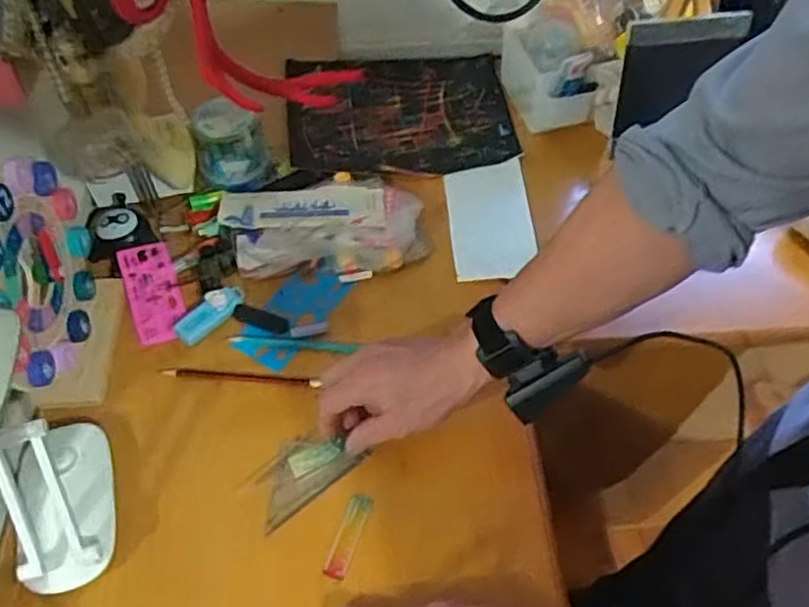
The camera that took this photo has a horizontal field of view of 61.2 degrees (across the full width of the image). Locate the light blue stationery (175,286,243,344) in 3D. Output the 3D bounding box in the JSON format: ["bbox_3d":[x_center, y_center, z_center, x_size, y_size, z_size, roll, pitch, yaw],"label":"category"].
[{"bbox_3d":[-0.191,0.008,0.670,0.028,0.017,0.072,39,63,24],"label":"light blue stationery"}]

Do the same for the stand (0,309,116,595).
[{"bbox_3d":[-0.273,0.104,0.481,0.066,0.224,0.144,-17,56,-12],"label":"stand"}]

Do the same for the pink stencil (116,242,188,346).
[{"bbox_3d":[-0.249,-0.011,0.681,0.050,0.006,0.106,-16,72,-17],"label":"pink stencil"}]

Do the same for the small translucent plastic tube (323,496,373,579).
[{"bbox_3d":[-0.046,0.189,0.558,0.019,0.004,0.070,16,56,12],"label":"small translucent plastic tube"}]

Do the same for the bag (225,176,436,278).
[{"bbox_3d":[-0.084,-0.087,0.728,0.204,0.038,0.128,-7,54,-5],"label":"bag"}]

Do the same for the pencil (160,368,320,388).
[{"bbox_3d":[-0.154,0.070,0.643,0.147,0.007,0.012,3,56,2],"label":"pencil"}]

